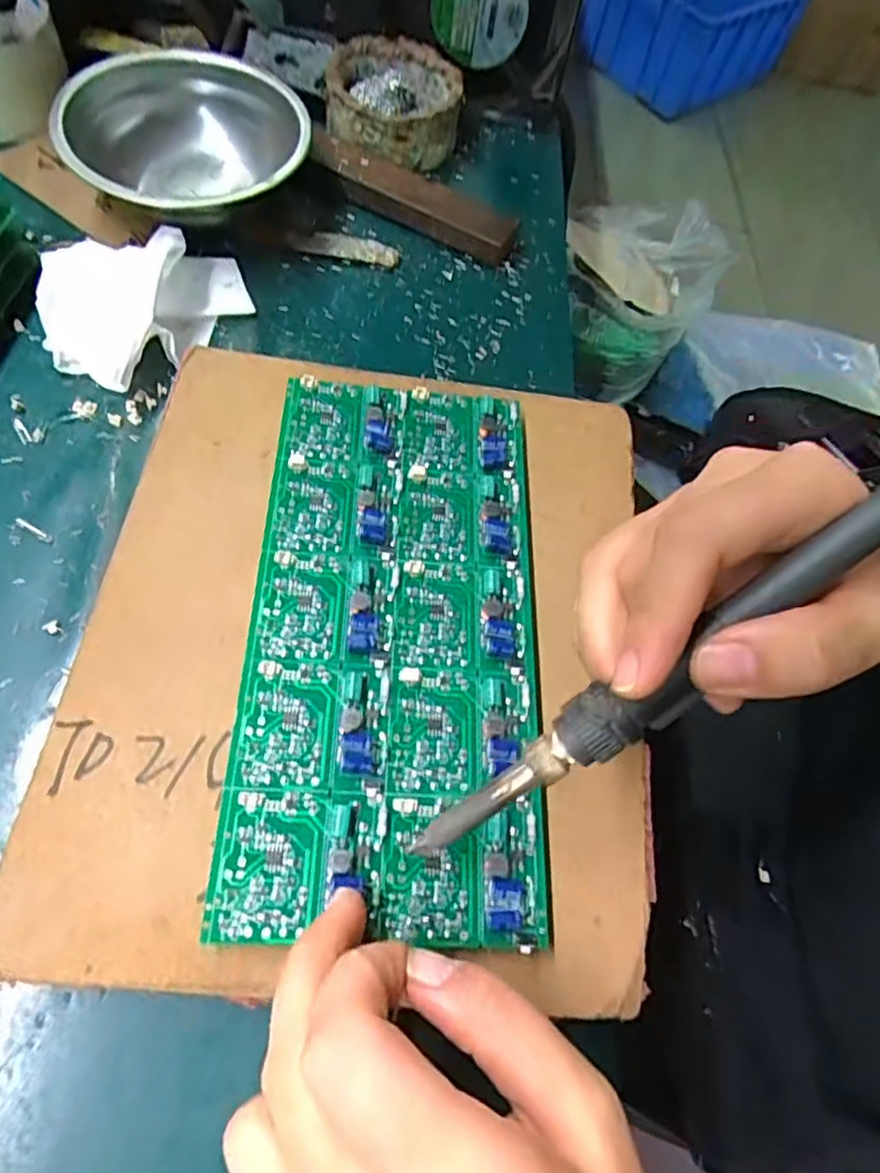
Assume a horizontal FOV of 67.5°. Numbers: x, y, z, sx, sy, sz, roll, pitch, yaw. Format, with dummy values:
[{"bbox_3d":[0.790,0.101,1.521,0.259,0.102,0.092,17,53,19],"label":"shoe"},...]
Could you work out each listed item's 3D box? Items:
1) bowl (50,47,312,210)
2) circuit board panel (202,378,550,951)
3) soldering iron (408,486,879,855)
[{"bbox_3d":[-0.134,-0.237,0.360,0.121,0.057,0.121,1,62,-1],"label":"bowl"},{"bbox_3d":[-0.018,0.009,0.251,0.104,0.013,0.219,1,63,-1],"label":"circuit board panel"},{"bbox_3d":[0.070,0.017,0.177,0.194,0.015,0.016,-40,67,8],"label":"soldering iron"}]

